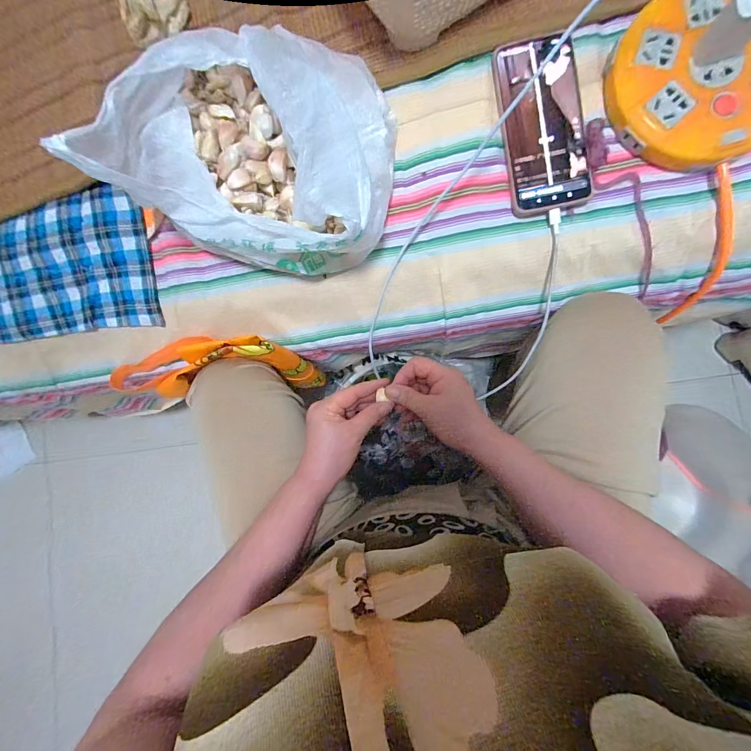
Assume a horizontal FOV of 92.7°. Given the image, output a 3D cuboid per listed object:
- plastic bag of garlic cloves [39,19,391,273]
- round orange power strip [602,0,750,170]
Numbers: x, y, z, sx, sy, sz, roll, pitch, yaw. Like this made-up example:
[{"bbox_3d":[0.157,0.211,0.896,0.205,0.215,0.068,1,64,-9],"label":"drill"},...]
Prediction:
[{"bbox_3d":[-0.103,-0.214,0.320,0.232,0.132,0.199,12,86,7],"label":"plastic bag of garlic cloves"},{"bbox_3d":[0.303,-0.276,0.330,0.156,0.041,0.151,-1,85,6],"label":"round orange power strip"}]

